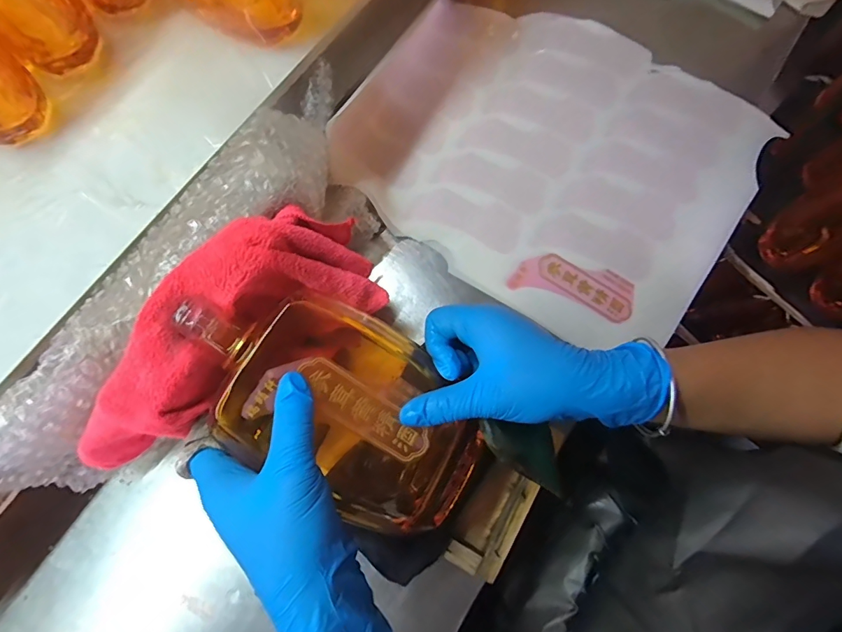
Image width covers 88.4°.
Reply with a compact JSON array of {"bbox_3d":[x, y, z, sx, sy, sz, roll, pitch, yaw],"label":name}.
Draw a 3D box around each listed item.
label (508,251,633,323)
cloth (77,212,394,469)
[{"bbox_3d":[0.133,-0.029,0.381,0.106,0.005,0.041,17,78,5],"label":"label"},{"bbox_3d":[-0.130,0.015,0.276,0.193,0.080,0.079,-39,83,-9],"label":"cloth"}]

